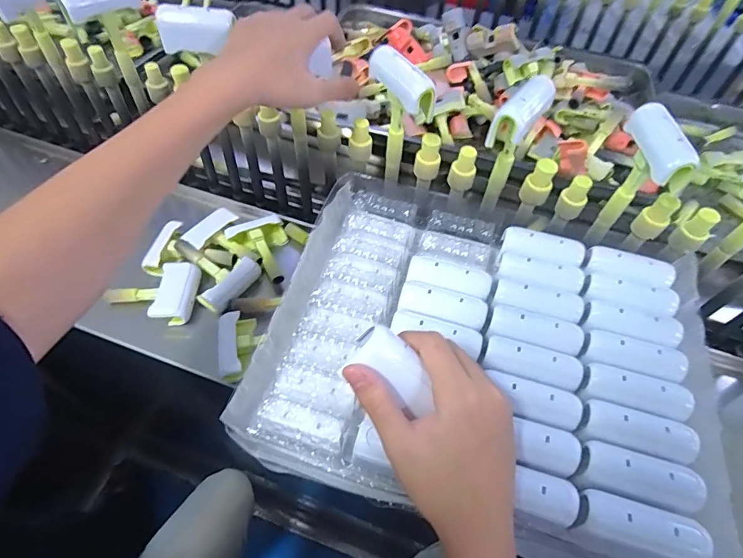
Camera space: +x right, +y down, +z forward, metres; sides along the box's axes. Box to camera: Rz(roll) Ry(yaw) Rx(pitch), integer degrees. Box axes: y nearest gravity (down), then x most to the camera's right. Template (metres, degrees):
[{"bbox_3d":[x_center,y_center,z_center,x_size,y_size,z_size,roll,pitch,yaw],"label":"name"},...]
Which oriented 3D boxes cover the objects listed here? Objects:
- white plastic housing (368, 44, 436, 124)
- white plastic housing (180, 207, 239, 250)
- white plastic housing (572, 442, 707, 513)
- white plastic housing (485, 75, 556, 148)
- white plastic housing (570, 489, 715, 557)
[{"bbox_3d":[0.028,-0.178,0.382,0.020,0.029,0.079,-35,76,-25],"label":"white plastic housing"},{"bbox_3d":[-0.211,-0.067,0.556,0.032,0.011,0.069,30,58,17],"label":"white plastic housing"},{"bbox_3d":[0.189,0.139,0.299,0.081,0.016,0.031,11,54,4],"label":"white plastic housing"},{"bbox_3d":[0.134,-0.143,0.374,0.029,0.035,0.076,35,59,20],"label":"white plastic housing"},{"bbox_3d":[0.182,0.170,0.287,0.078,0.028,0.031,15,54,7],"label":"white plastic housing"}]

